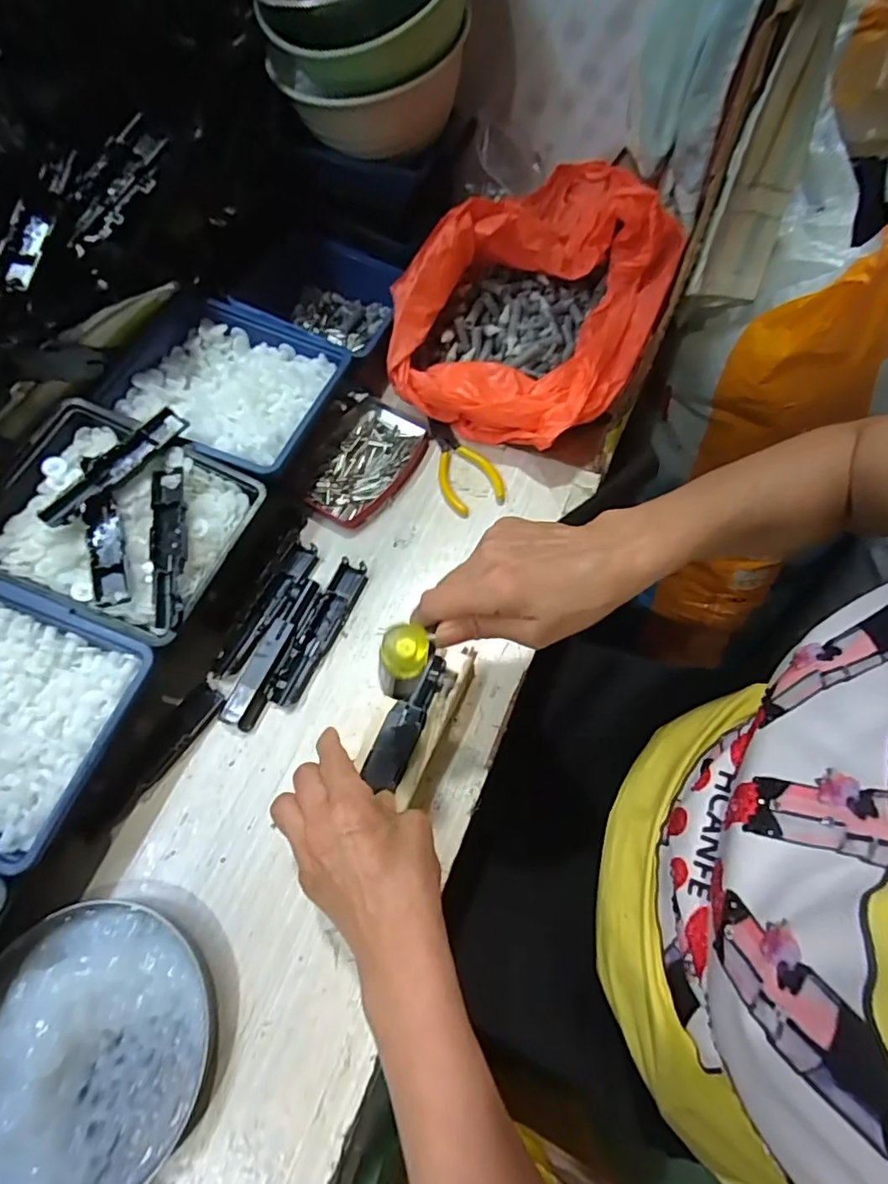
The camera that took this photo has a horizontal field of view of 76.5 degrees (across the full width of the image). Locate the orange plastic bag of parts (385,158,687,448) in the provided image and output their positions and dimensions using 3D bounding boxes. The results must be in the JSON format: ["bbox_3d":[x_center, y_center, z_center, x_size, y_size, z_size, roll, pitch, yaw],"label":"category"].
[{"bbox_3d":[0.083,-0.269,0.505,0.211,0.119,0.264,22,67,11],"label":"orange plastic bag of parts"}]

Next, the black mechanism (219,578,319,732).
[{"bbox_3d":[-0.125,0.041,0.414,0.024,0.011,0.119,19,66,10],"label":"black mechanism"}]

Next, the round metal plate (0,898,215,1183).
[{"bbox_3d":[-0.204,0.256,0.311,0.137,0.025,0.140,0,64,1],"label":"round metal plate"}]

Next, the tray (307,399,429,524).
[{"bbox_3d":[-0.068,-0.111,0.490,0.077,0.010,0.120,27,68,13],"label":"tray"}]

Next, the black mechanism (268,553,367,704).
[{"bbox_3d":[-0.094,0.028,0.424,0.029,0.009,0.119,19,66,10],"label":"black mechanism"}]

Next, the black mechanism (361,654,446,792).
[{"bbox_3d":[-0.023,0.083,0.370,0.024,0.012,0.091,24,67,12],"label":"black mechanism"}]

